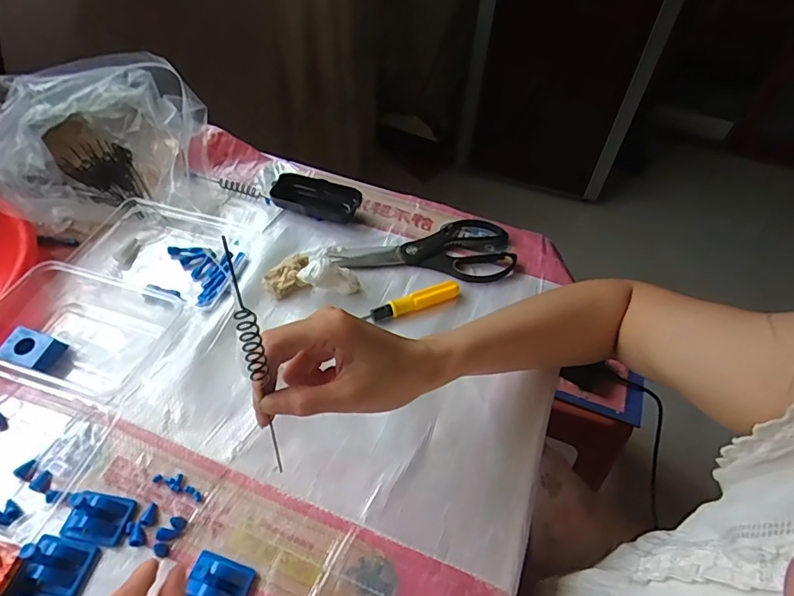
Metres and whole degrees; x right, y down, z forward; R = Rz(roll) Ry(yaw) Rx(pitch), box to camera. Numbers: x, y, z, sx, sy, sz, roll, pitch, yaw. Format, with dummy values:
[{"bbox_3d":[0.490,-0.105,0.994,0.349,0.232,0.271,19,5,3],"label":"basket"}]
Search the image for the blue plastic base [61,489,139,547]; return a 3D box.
[{"bbox_3d":[-0.227,0.161,0.368,0.046,0.024,0.036,10,50,4],"label":"blue plastic base"}]

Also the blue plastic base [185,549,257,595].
[{"bbox_3d":[-0.126,0.199,0.344,0.043,0.022,0.034,17,50,9],"label":"blue plastic base"}]

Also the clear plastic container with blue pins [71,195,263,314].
[{"bbox_3d":[-0.254,-0.063,0.550,0.190,0.028,0.125,18,51,11],"label":"clear plastic container with blue pins"}]

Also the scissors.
[{"bbox_3d":[0.034,-0.057,0.578,0.203,0.013,0.097,1,50,-4],"label":"scissors"}]

